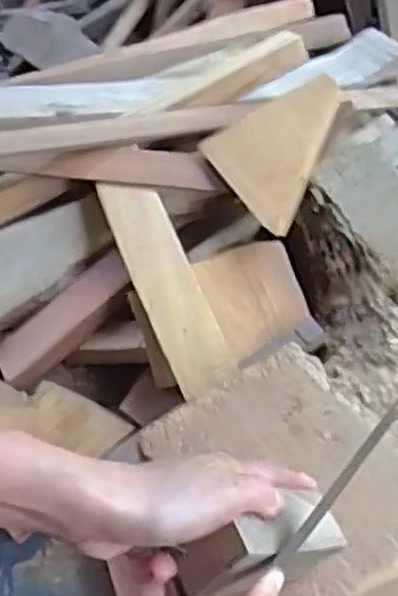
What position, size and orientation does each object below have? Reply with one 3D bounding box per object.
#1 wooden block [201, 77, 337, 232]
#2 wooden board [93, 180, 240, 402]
[{"bbox_3d":[0.082,-0.142,0.688,0.131,0.013,0.120,-41,61,5],"label":"wooden block"},{"bbox_3d":[-0.031,-0.015,0.666,0.053,0.015,0.237,-20,58,-9],"label":"wooden board"}]

